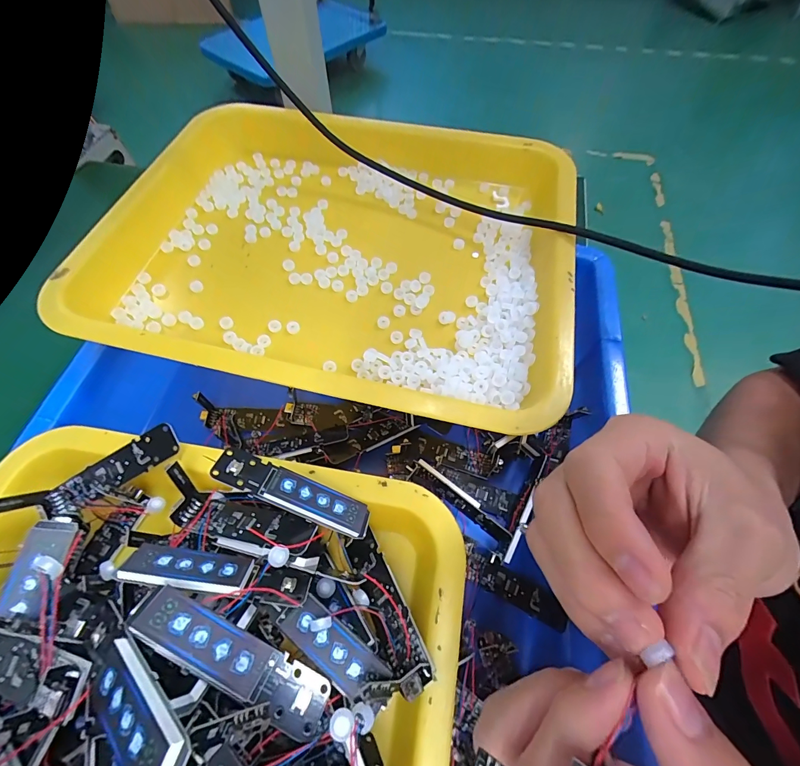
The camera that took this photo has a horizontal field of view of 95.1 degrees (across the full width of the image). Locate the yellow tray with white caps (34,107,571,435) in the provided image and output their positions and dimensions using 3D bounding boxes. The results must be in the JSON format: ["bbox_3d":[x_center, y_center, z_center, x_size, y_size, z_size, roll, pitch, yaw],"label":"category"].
[{"bbox_3d":[-0.054,-0.110,0.286,0.360,0.068,0.262,12,68,6],"label":"yellow tray with white caps"}]

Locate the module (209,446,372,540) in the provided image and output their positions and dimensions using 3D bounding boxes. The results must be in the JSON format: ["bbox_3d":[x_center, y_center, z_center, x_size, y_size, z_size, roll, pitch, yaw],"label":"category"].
[{"bbox_3d":[-0.051,0.053,0.178,0.078,0.004,0.018,25,45,-5],"label":"module"}]

